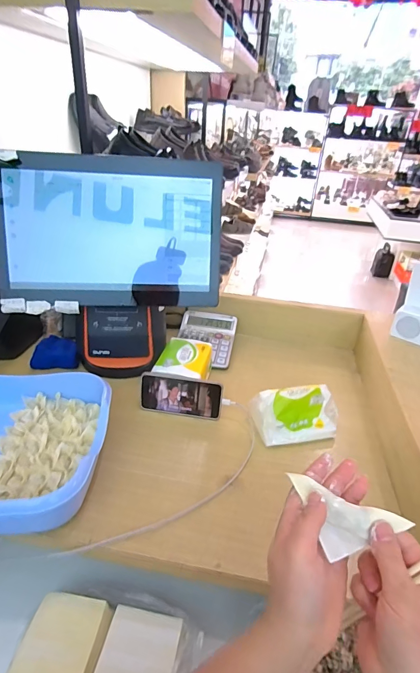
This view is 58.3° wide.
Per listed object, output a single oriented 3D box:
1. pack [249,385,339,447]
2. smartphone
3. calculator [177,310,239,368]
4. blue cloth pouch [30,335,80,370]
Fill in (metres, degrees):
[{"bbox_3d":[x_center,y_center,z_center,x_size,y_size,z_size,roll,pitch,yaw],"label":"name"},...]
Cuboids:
[{"bbox_3d":[0.148,0.132,0.650,0.143,0.072,0.069,-2,31,-9],"label":"pack"},{"bbox_3d":[-0.052,0.110,0.680,0.147,0.075,0.009,8,16,5],"label":"smartphone"},{"bbox_3d":[-0.011,0.001,0.874,0.132,0.045,0.161,8,31,7],"label":"calculator"},{"bbox_3d":[-0.327,0.032,0.805,0.094,0.035,0.086,-3,31,-11],"label":"blue cloth pouch"}]

